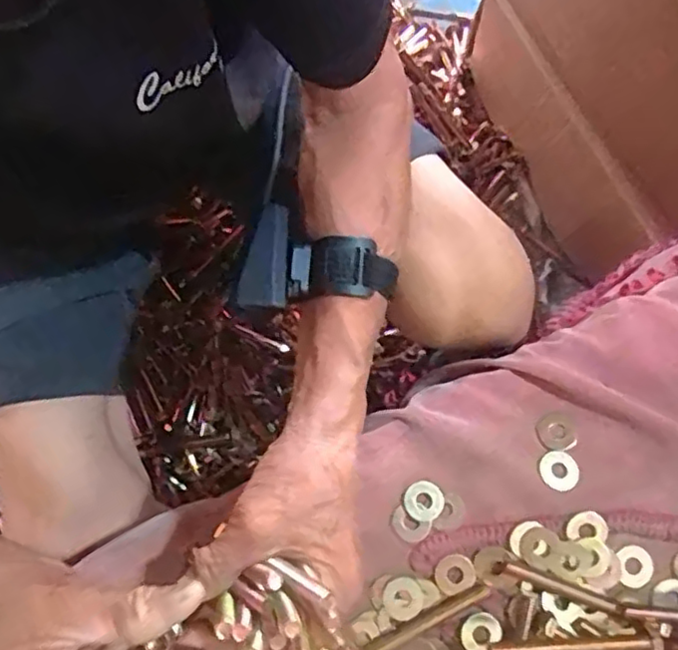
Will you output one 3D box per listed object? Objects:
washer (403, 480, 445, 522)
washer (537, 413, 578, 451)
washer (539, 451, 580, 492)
[{"bbox_3d":[0.054,0.113,0.421,0.024,0.005,0.025,-34,80,-5],"label":"washer"},{"bbox_3d":[0.142,0.070,0.429,0.024,0.005,0.024,0,79,1],"label":"washer"},{"bbox_3d":[0.141,0.093,0.419,0.023,0.004,0.025,0,79,1],"label":"washer"}]

